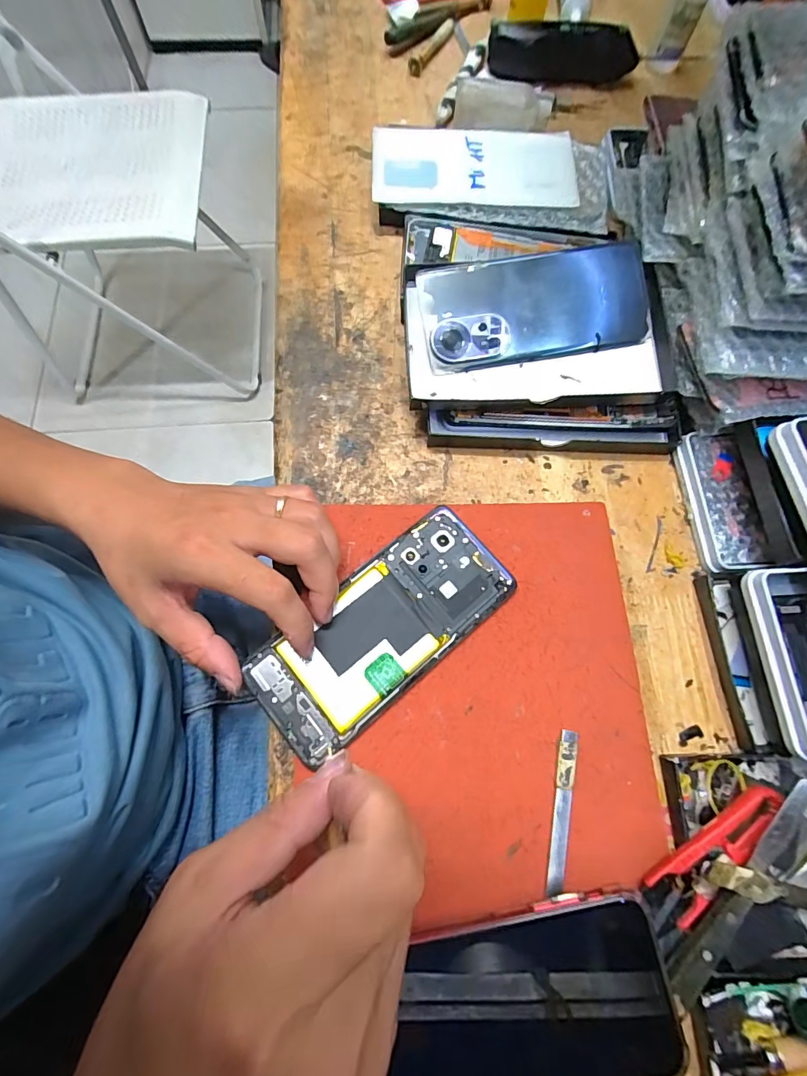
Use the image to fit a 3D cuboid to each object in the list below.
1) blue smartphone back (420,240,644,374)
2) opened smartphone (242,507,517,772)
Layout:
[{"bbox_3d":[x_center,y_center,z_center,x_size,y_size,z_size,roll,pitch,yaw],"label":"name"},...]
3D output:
[{"bbox_3d":[0.089,-0.159,0.307,0.151,0.010,0.070,-9,96,0],"label":"blue smartphone back"},{"bbox_3d":[-0.012,0.053,0.266,0.159,0.005,0.071,-40,77,-14],"label":"opened smartphone"}]

